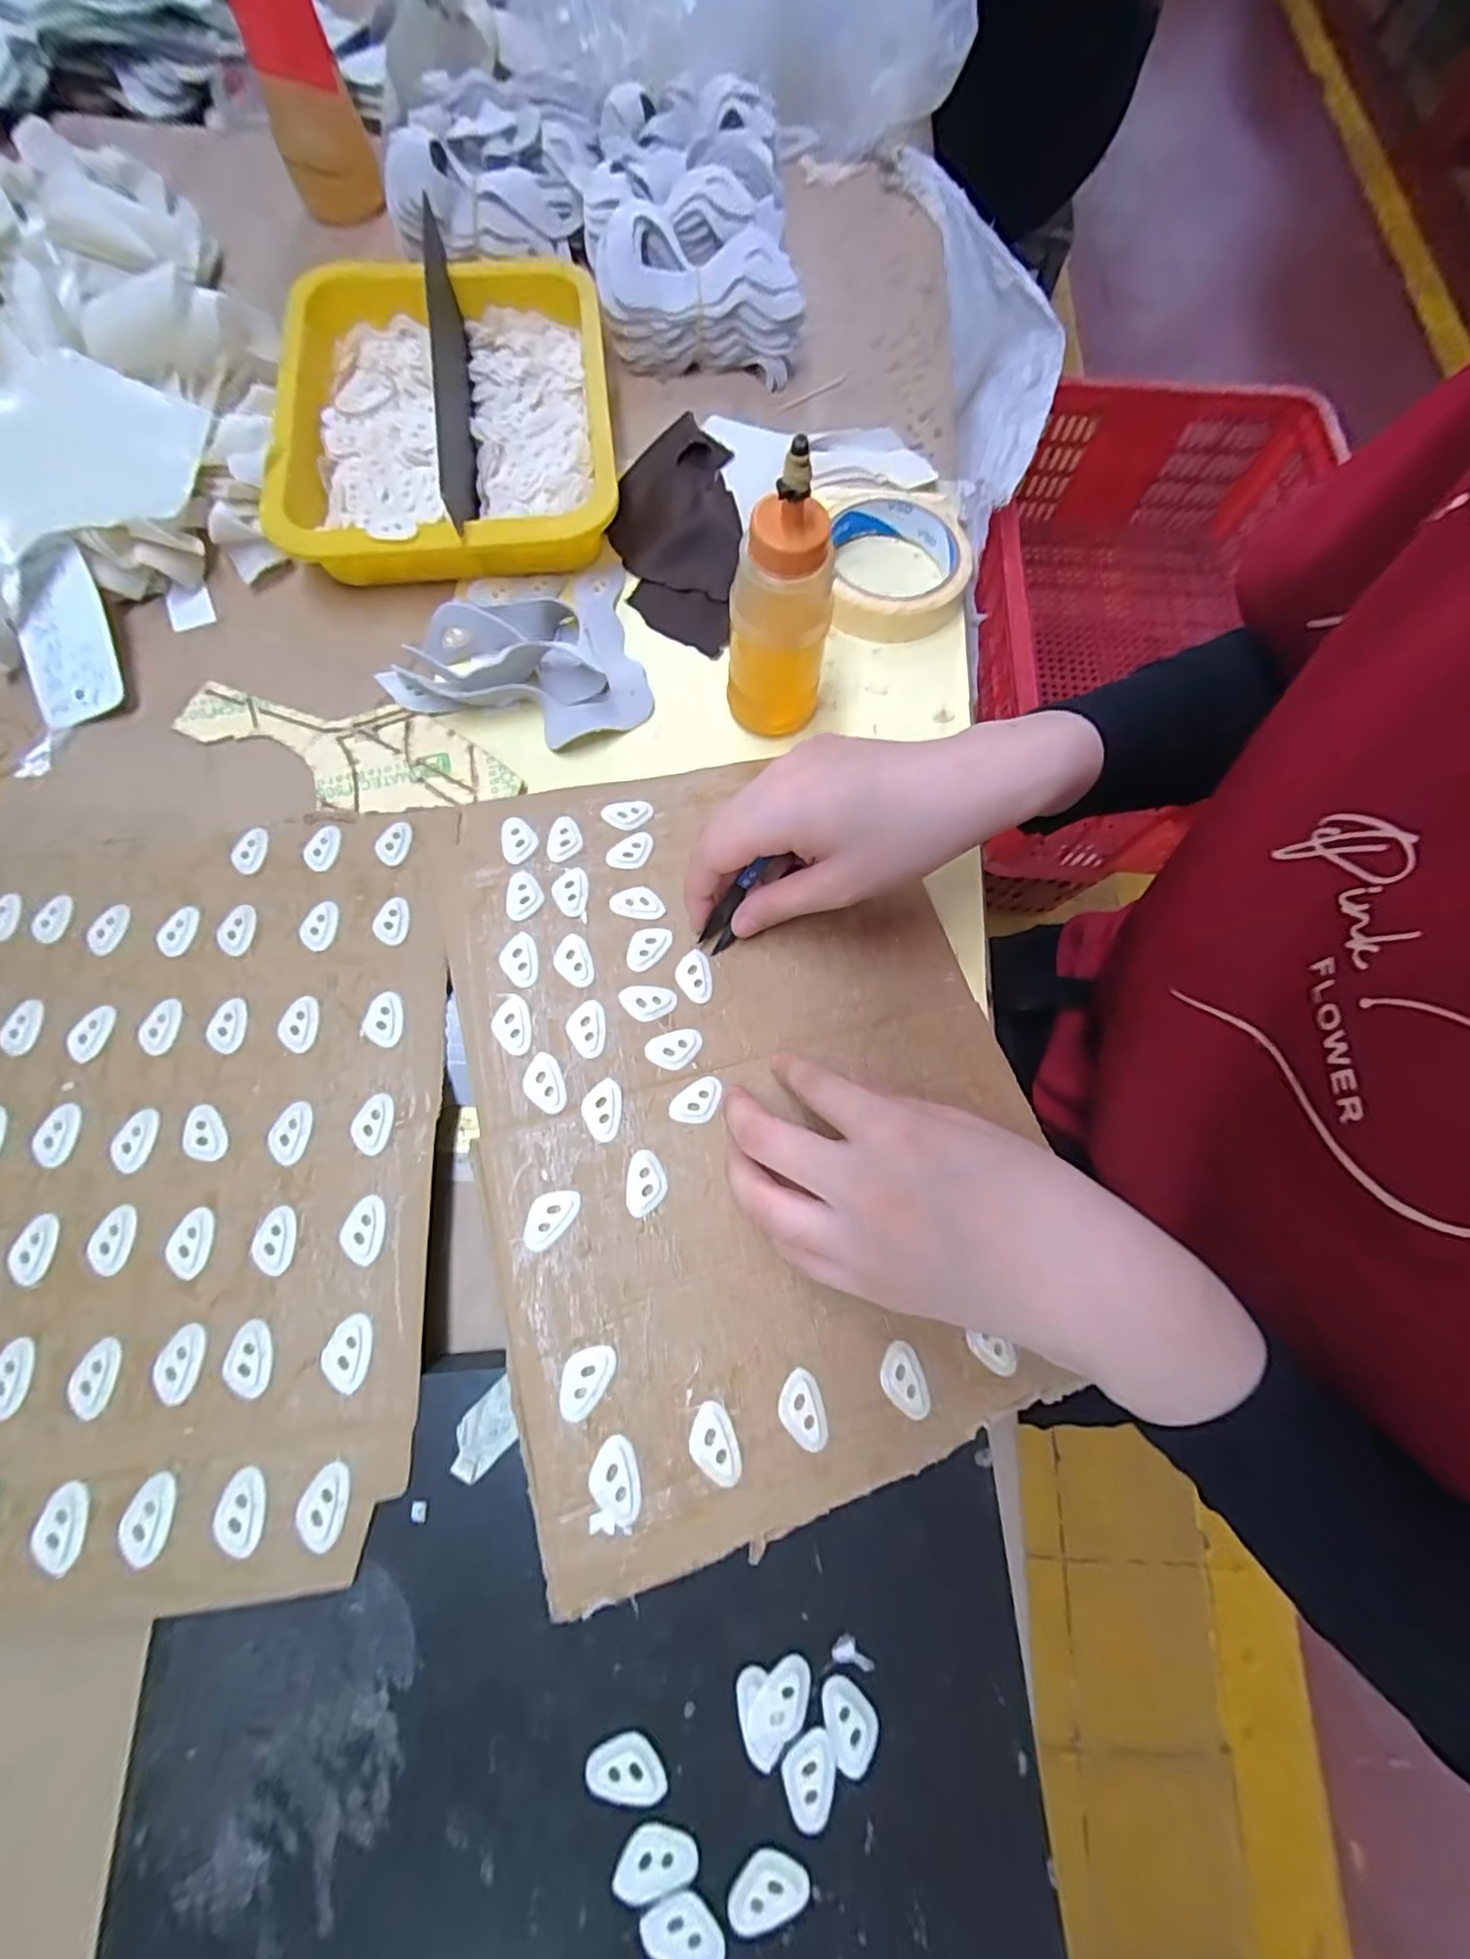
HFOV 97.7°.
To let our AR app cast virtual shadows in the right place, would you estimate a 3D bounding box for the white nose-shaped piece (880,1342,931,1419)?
[{"bbox_3d":[0.066,0.155,0.248,0.017,0.004,0.025,-14,72,-7],"label":"white nose-shaped piece"}]

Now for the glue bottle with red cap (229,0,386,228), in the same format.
[{"bbox_3d":[-0.313,-0.644,0.479,0.064,0.119,0.039,-14,72,-7],"label":"glue bottle with red cap"}]

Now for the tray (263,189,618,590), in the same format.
[{"bbox_3d":[-0.180,-0.360,0.413,0.195,0.047,0.268,-6,71,-4],"label":"tray"}]

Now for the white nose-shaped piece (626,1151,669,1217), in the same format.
[{"bbox_3d":[-0.037,0.084,0.267,0.016,0.004,0.025,-6,71,-4],"label":"white nose-shaped piece"}]

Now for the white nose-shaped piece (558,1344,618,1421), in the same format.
[{"bbox_3d":[-0.056,0.148,0.237,0.017,0.004,0.026,32,72,9],"label":"white nose-shaped piece"}]

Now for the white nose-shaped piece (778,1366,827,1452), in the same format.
[{"bbox_3d":[0.025,0.163,0.242,0.017,0.004,0.026,-14,72,-7],"label":"white nose-shaped piece"}]

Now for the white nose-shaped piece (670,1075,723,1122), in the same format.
[{"bbox_3d":[-0.016,0.054,0.287,0.017,0.004,0.025,37,73,10],"label":"white nose-shaped piece"}]

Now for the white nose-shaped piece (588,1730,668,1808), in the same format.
[{"bbox_3d":[-0.036,0.266,0.215,0.027,0.004,0.015,11,70,2],"label":"white nose-shaped piece"}]

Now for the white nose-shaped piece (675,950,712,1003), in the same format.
[{"bbox_3d":[-0.019,-0.002,0.305,0.016,0.004,0.026,-7,71,-5],"label":"white nose-shaped piece"}]

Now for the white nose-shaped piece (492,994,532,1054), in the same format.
[{"bbox_3d":[-0.099,0.020,0.283,0.016,0.004,0.026,-9,71,-5],"label":"white nose-shaped piece"}]

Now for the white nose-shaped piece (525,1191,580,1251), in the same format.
[{"bbox_3d":[-0.075,0.095,0.257,0.016,0.004,0.026,37,73,10],"label":"white nose-shaped piece"}]

